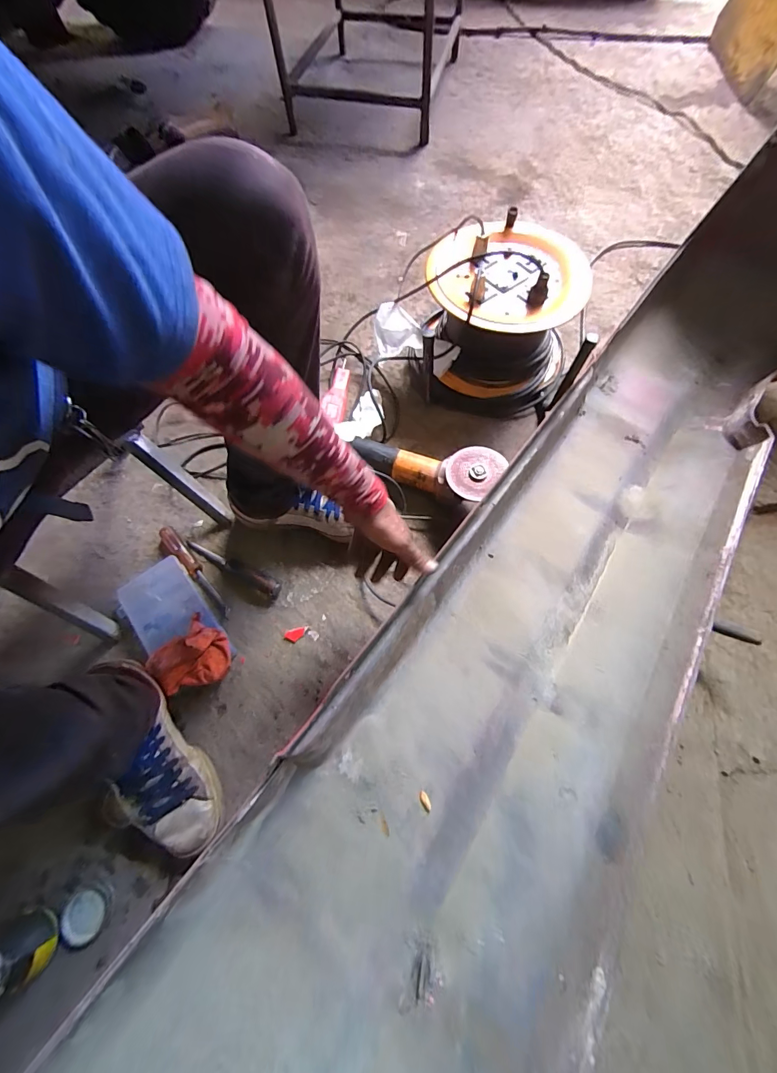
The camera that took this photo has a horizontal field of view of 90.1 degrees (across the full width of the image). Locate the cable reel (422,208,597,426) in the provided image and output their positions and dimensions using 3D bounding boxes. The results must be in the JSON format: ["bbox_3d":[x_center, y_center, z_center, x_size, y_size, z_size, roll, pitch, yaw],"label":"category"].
[{"bbox_3d":[0.219,-0.412,0.764,0.289,0.218,0.323,8,68,5],"label":"cable reel"}]

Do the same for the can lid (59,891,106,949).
[{"bbox_3d":[-0.376,0.472,0.476,0.048,0.013,0.051,-1,67,2],"label":"can lid"}]

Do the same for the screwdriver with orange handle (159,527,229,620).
[{"bbox_3d":[-0.329,0.057,0.658,0.025,0.022,0.199,-41,72,-14],"label":"screwdriver with orange handle"}]

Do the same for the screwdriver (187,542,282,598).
[{"bbox_3d":[-0.264,0.049,0.663,0.198,0.023,0.027,27,71,12],"label":"screwdriver"}]

